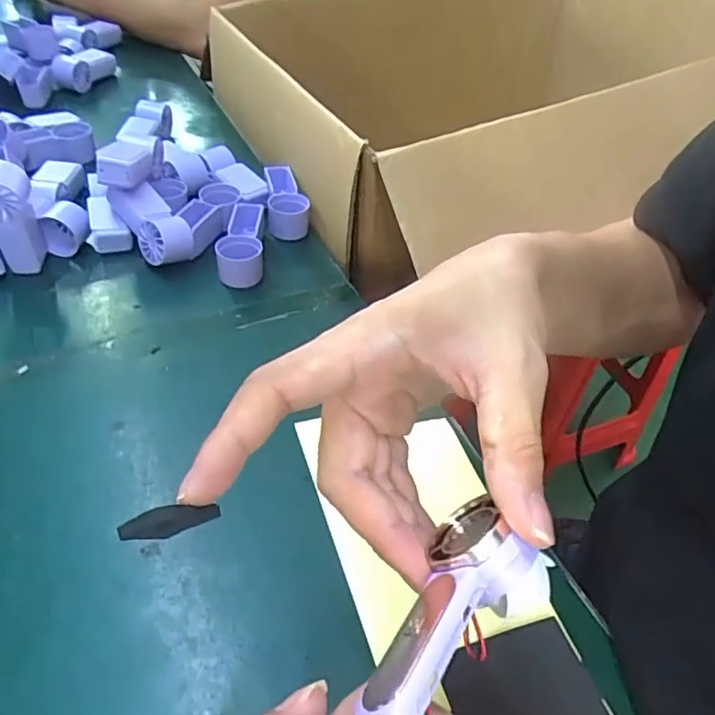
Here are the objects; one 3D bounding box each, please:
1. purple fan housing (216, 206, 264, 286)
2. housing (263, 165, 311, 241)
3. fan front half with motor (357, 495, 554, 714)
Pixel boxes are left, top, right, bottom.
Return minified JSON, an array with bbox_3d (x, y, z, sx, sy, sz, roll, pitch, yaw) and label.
[{"bbox_3d":[-0.105,-0.104,0.529,0.038,0.030,0.094,-1,46,-8],"label":"purple fan housing"},{"bbox_3d":[-0.071,-0.155,0.579,0.037,0.032,0.096,-4,46,-11],"label":"housing"},{"bbox_3d":[0.033,0.082,0.191,0.040,0.027,0.090,30,44,21],"label":"fan front half with motor"}]

